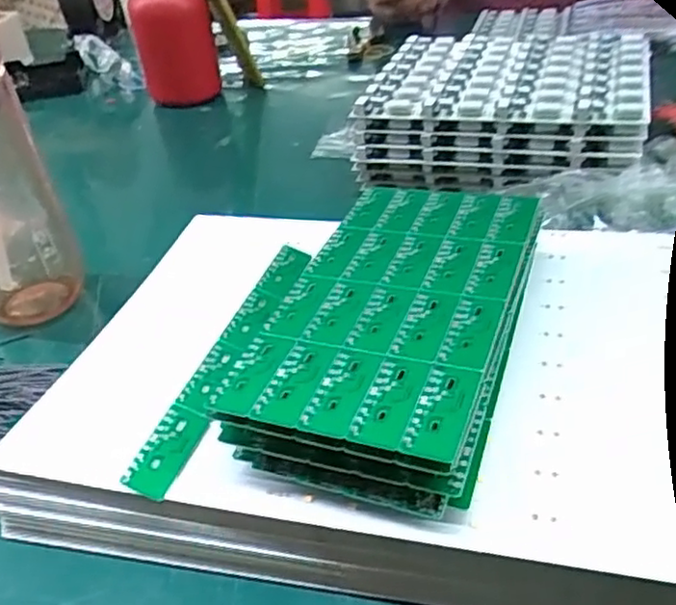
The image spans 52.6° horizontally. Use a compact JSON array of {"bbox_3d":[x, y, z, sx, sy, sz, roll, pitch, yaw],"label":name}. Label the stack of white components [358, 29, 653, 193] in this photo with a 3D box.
[{"bbox_3d":[0.136,-0.162,0.558,0.203,0.068,0.181,8,39,18],"label":"stack of white components"}]

